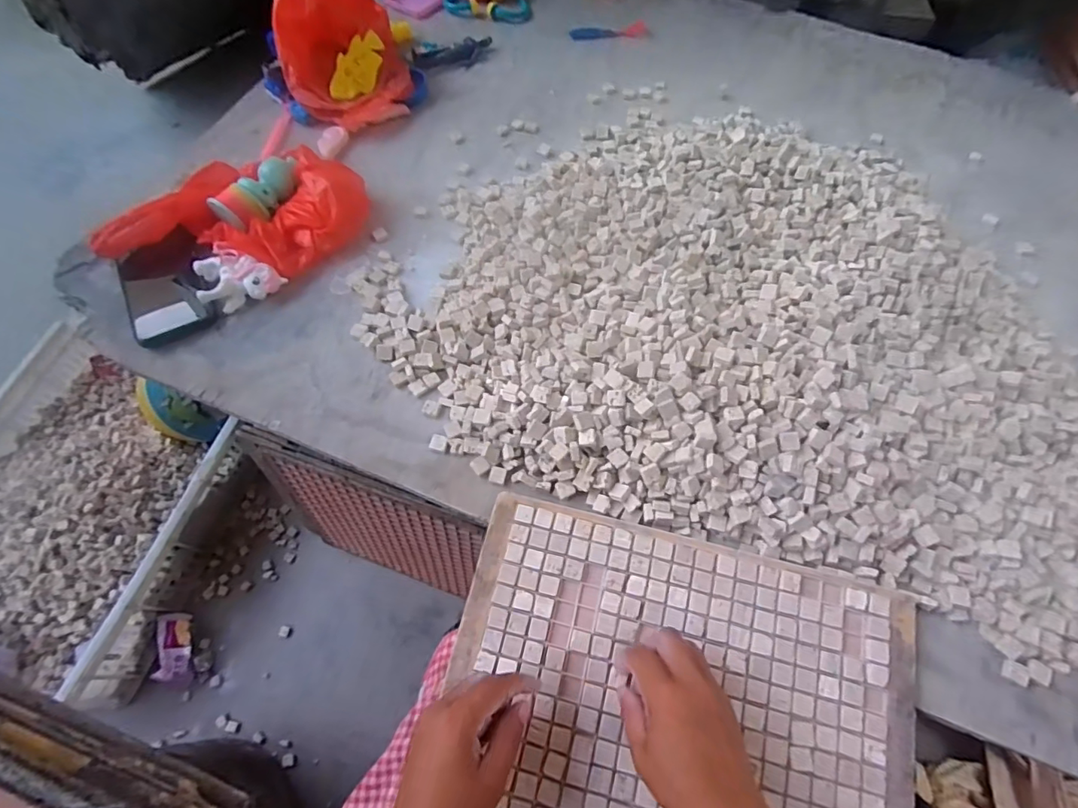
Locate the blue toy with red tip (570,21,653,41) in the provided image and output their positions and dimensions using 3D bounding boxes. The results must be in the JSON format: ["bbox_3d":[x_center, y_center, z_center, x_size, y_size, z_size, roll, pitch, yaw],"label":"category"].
[{"bbox_3d":[0.113,-0.594,0.826,0.123,0.007,0.041,-7,64,-4],"label":"blue toy with red tip"}]

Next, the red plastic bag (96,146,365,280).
[{"bbox_3d":[-0.343,-0.224,0.605,0.268,0.057,0.162,4,64,1],"label":"red plastic bag"}]

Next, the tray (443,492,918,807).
[{"bbox_3d":[0.094,0.258,0.383,0.343,0.033,0.313,13,64,6],"label":"tray"}]

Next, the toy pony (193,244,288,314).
[{"bbox_3d":[-0.335,-0.131,0.571,0.081,0.034,0.068,24,66,11],"label":"toy pony"}]

